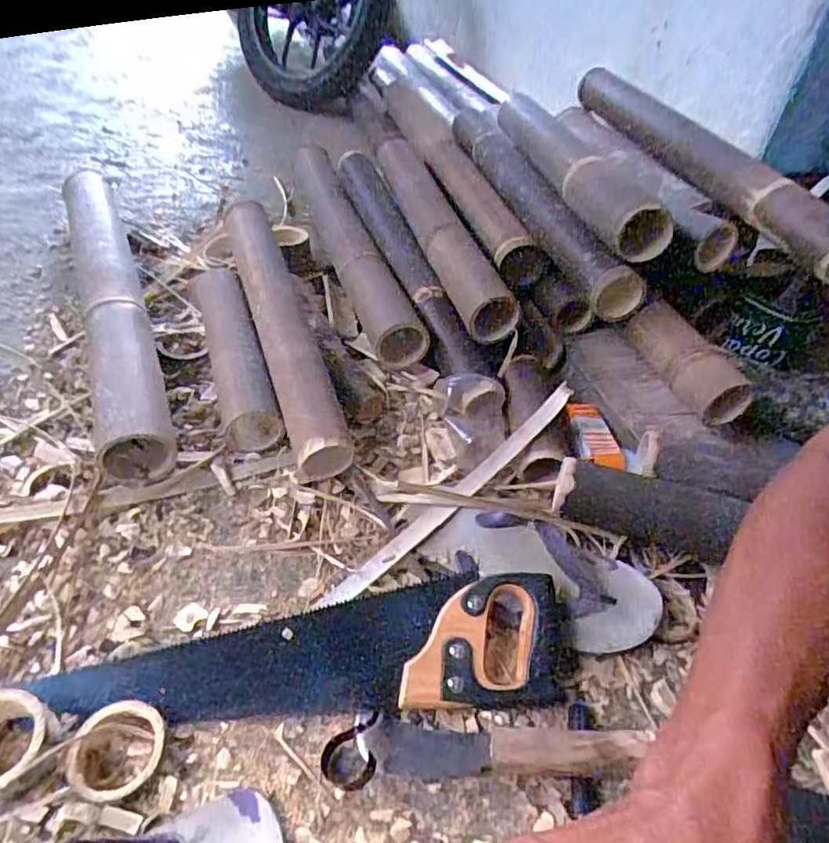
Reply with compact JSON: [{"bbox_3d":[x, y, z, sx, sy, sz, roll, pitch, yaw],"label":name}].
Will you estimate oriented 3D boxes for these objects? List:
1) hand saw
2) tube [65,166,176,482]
[{"bbox_3d":[-0.085,0.191,0.514,0.439,0.042,0.120,1,43,-7],"label":"hand saw"},{"bbox_3d":[-0.410,-0.169,0.816,0.077,0.077,0.624,-13,46,-21],"label":"tube"}]

